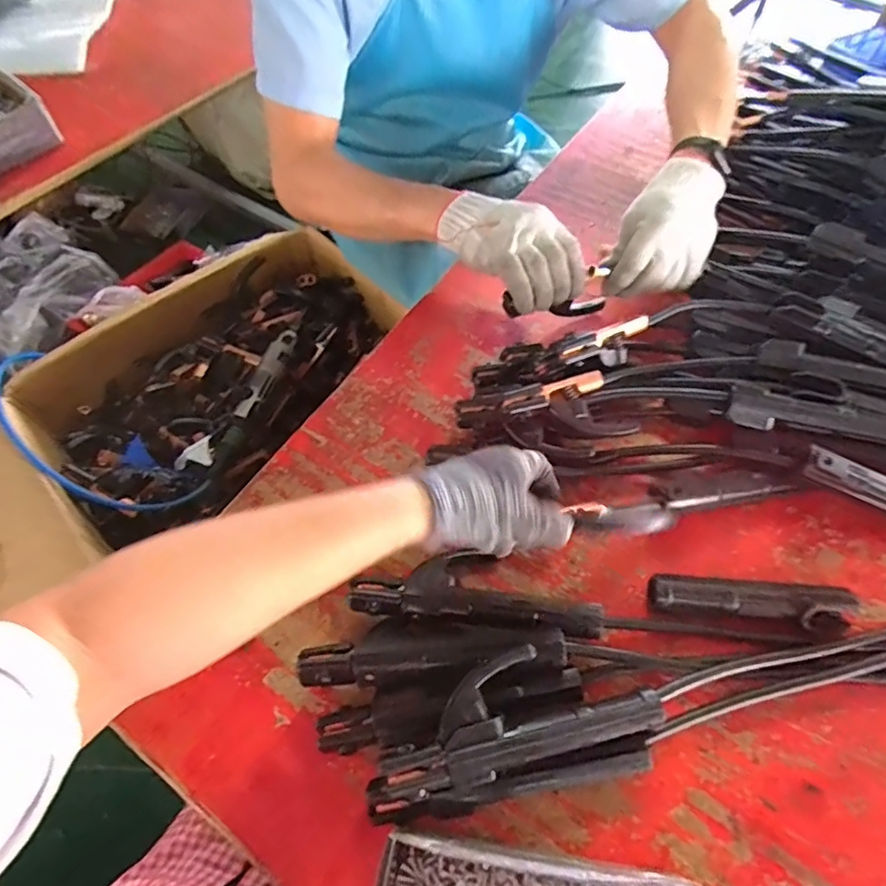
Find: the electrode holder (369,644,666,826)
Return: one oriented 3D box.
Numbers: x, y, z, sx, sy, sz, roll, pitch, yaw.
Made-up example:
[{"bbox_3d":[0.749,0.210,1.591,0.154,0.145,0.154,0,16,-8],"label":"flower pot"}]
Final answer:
[{"bbox_3d":[0.045,0.196,0.400,0.208,0.053,0.075,-14,60,-7],"label":"electrode holder"}]

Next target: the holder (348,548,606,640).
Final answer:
[{"bbox_3d":[0.029,0.117,0.461,0.200,0.035,0.070,5,59,4],"label":"holder"}]

